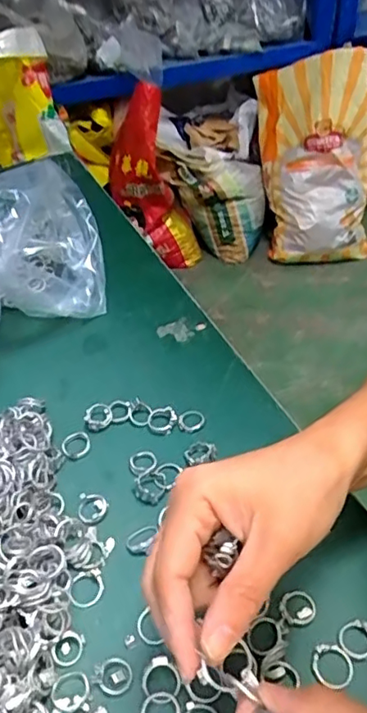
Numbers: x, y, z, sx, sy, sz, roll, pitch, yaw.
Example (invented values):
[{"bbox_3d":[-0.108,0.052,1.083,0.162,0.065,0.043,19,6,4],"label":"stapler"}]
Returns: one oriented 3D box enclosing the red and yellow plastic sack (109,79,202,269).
[{"bbox_3d":[-0.098,-0.550,1.847,0.285,0.581,0.134,-1,40,2],"label":"red and yellow plastic sack"}]

